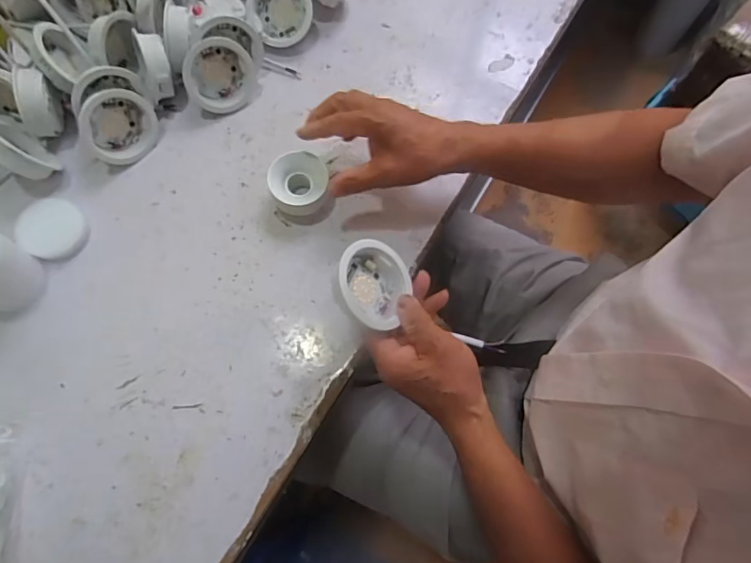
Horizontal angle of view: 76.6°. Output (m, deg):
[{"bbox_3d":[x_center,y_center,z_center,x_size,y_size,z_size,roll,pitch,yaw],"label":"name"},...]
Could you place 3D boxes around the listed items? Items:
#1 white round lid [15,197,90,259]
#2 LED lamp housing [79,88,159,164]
[{"bbox_3d":[-0.312,-0.051,0.461,0.067,0.009,0.059,42,76,11],"label":"white round lid"},{"bbox_3d":[-0.258,-0.156,0.480,0.070,0.068,0.026,-40,37,-23],"label":"LED lamp housing"}]

